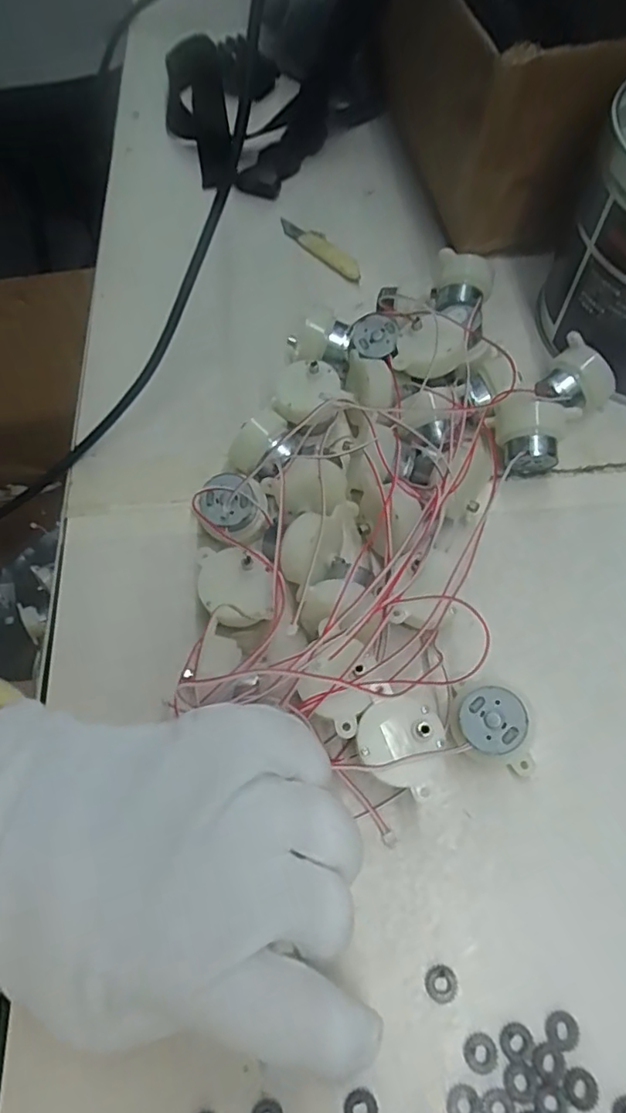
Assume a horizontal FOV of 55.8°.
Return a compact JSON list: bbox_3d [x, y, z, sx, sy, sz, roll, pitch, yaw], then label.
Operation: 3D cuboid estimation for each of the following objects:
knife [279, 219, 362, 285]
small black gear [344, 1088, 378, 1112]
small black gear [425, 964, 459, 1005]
[{"bbox_3d":[0.004,-0.197,0.376,0.015,0.008,0.077,-36,67,-14],"label":"knife"},{"bbox_3d":[0.015,0.177,0.188,0.010,0.004,0.011,-1,64,2],"label":"small black gear"},{"bbox_3d":[0.044,0.147,0.203,0.011,0.004,0.011,-1,64,2],"label":"small black gear"}]

